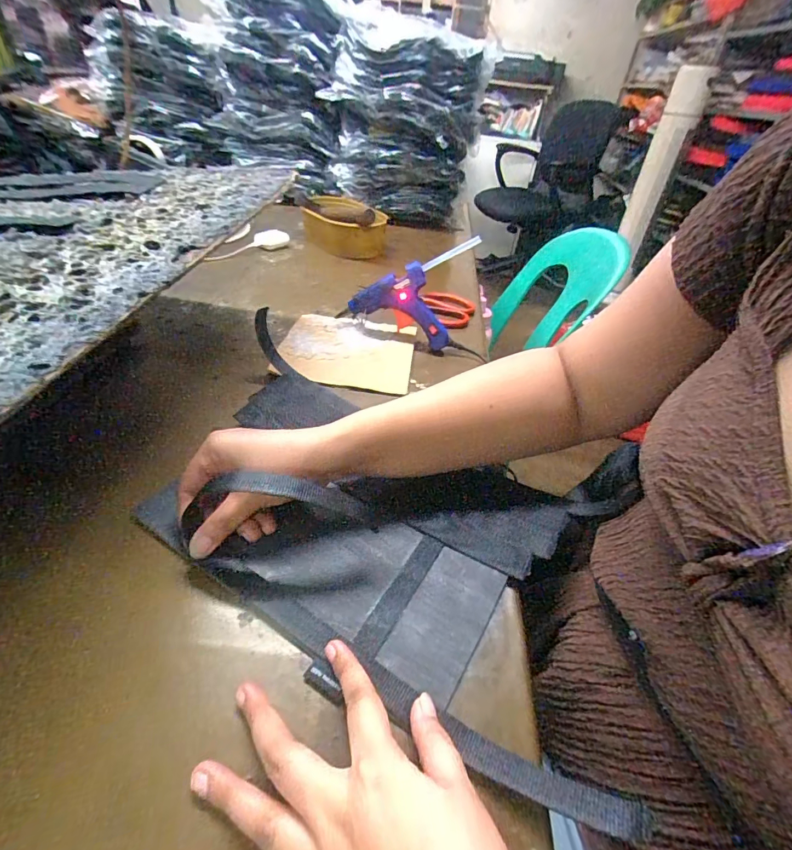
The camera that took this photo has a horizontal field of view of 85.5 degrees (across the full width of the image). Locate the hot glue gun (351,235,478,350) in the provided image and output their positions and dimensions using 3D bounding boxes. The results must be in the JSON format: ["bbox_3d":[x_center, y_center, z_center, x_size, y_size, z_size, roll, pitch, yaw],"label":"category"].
[{"bbox_3d":[0.014,-0.173,0.528,0.139,0.128,0.018,14,19,4],"label":"hot glue gun"}]

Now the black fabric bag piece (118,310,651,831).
[{"bbox_3d":[-0.004,0.055,0.338,0.376,0.035,0.295,16,43,10],"label":"black fabric bag piece"}]

